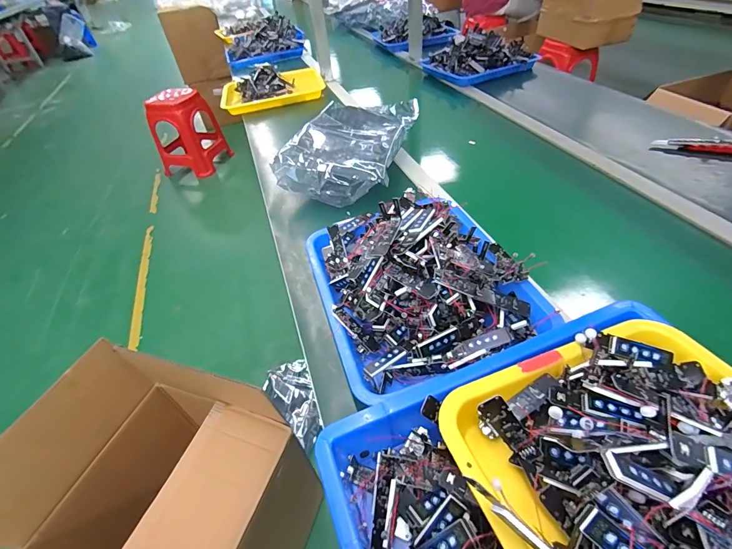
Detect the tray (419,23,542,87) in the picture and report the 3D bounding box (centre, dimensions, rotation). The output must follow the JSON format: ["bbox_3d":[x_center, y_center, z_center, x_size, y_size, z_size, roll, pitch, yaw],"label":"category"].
[{"bbox_3d":[0.369,-0.724,1.191,0.286,0.094,0.257,-22,46,-14],"label":"tray"}]

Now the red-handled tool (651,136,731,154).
[{"bbox_3d":[0.684,-0.256,0.724,0.182,0.024,0.033,17,50,23],"label":"red-handled tool"}]

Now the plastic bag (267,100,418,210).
[{"bbox_3d":[-0.021,-0.282,0.807,0.214,0.104,0.342,11,47,18],"label":"plastic bag"}]

